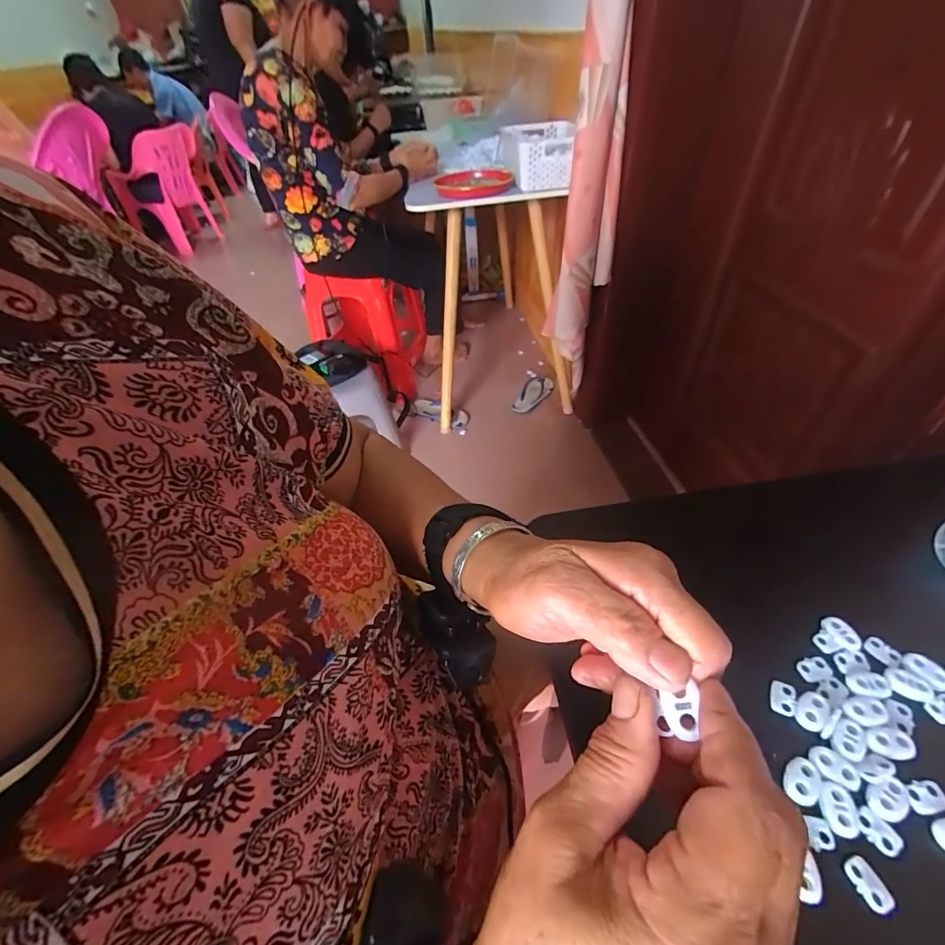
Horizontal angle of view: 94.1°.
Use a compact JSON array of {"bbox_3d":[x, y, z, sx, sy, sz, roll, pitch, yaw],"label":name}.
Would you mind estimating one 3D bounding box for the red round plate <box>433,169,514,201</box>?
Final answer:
[{"bbox_3d":[0.004,-0.778,1.182,0.200,0.024,0.200,-1,46,1],"label":"red round plate"}]

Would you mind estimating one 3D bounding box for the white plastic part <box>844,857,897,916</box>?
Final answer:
[{"bbox_3d":[0.185,0.192,0.204,0.012,0.004,0.020,-11,47,-8],"label":"white plastic part"}]

